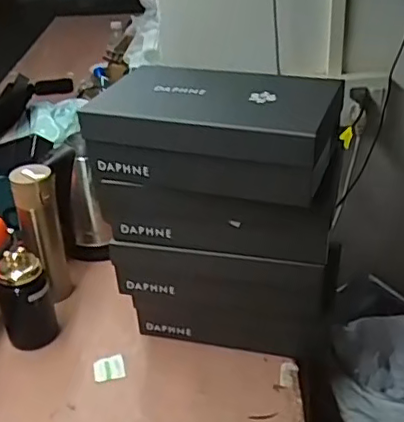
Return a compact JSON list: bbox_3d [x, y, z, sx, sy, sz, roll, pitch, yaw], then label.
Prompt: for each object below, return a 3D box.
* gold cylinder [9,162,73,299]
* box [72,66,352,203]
[{"bbox_3d":[-0.262,0.041,0.965,0.059,0.241,0.071,-16,34,-22],"label":"gold cylinder"},{"bbox_3d":[0.018,-0.110,0.757,0.288,0.106,0.172,10,33,19],"label":"box"}]

